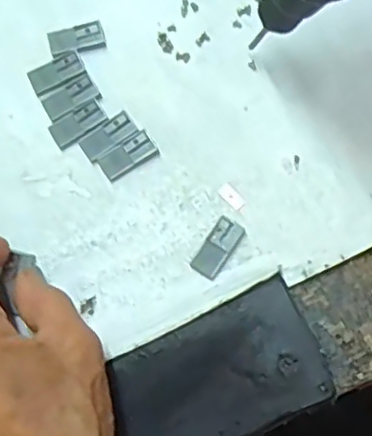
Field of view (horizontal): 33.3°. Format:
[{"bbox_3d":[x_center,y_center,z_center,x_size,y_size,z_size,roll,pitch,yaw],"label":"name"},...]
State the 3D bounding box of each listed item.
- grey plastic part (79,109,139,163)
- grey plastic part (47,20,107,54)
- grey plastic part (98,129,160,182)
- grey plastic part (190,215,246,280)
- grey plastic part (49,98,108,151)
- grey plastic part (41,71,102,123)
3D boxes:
[{"bbox_3d":[-0.038,-0.040,0.300,0.028,0.004,0.014,-35,77,-7],"label":"grey plastic part"},{"bbox_3d":[-0.055,-0.091,0.314,0.028,0.004,0.015,-15,75,-2],"label":"grey plastic part"},{"bbox_3d":[-0.028,-0.030,0.299,0.027,0.004,0.015,-31,76,-6],"label":"grey plastic part"},{"bbox_3d":[0.015,0.014,0.285,0.014,0.004,0.028,33,79,10],"label":"grey plastic part"},{"bbox_3d":[-0.053,-0.047,0.302,0.027,0.004,0.014,-32,77,-6],"label":"grey plastic part"},{"bbox_3d":[-0.057,-0.060,0.306,0.027,0.004,0.016,-31,77,-6],"label":"grey plastic part"}]

